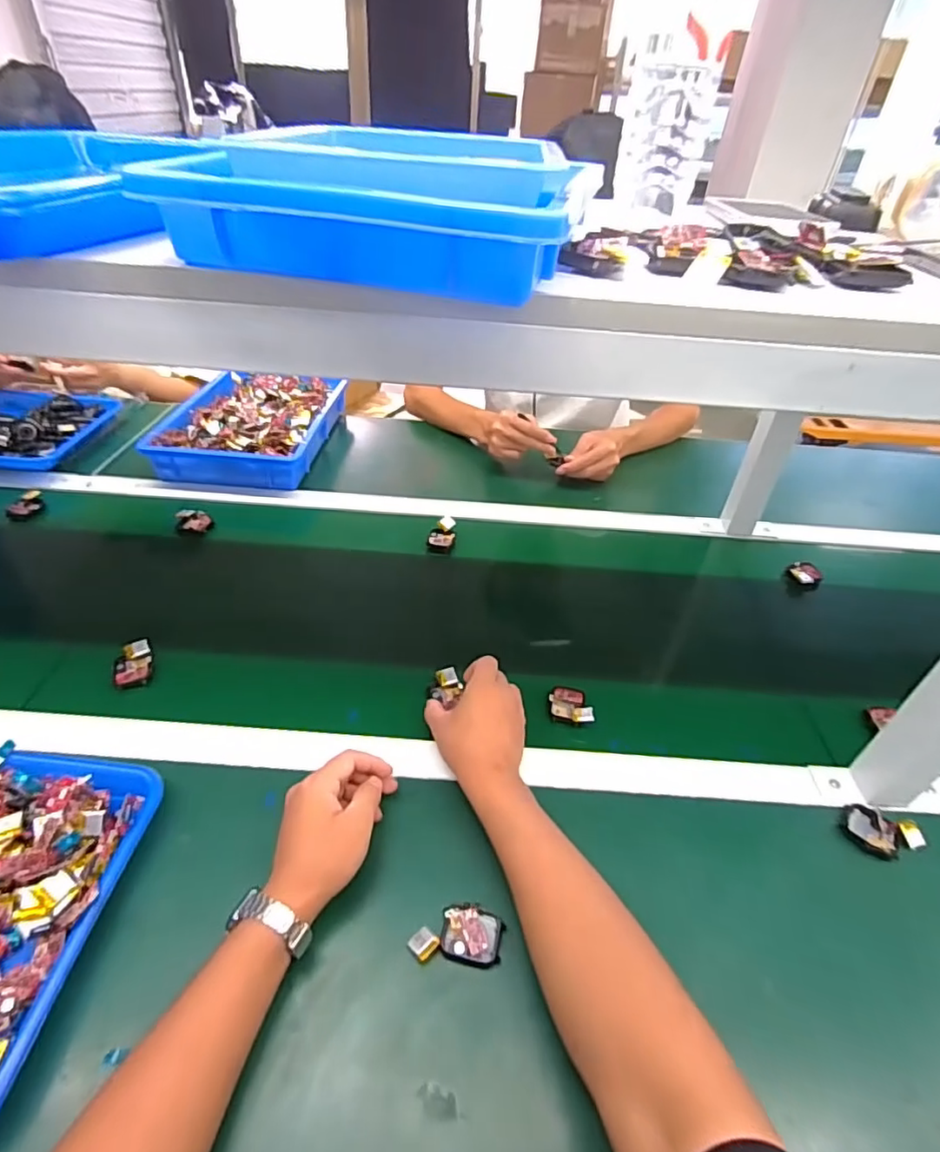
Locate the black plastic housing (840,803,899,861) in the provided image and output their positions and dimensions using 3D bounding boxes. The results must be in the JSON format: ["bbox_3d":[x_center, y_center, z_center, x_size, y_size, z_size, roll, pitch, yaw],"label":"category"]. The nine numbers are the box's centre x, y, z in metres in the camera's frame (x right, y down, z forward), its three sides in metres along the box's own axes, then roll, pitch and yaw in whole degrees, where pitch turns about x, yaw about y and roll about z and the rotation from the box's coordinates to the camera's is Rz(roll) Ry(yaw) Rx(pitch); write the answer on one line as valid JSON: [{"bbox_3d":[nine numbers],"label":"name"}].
[{"bbox_3d":[0.365,0.231,0.528,0.044,0.007,0.042,16,52,29],"label":"black plastic housing"}]

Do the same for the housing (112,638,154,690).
[{"bbox_3d":[-0.363,0.095,0.626,0.035,0.019,0.057,-7,41,-13],"label":"housing"}]

